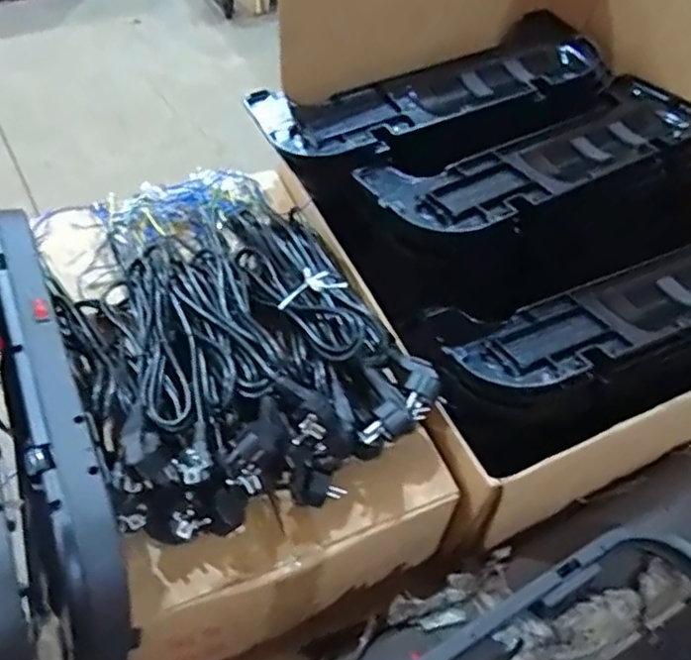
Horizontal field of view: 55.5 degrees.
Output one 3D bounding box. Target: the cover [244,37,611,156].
[{"bbox_3d":[0.119,-0.323,0.872,0.480,0.047,0.188,-15,53,-15],"label":"cover"}]

